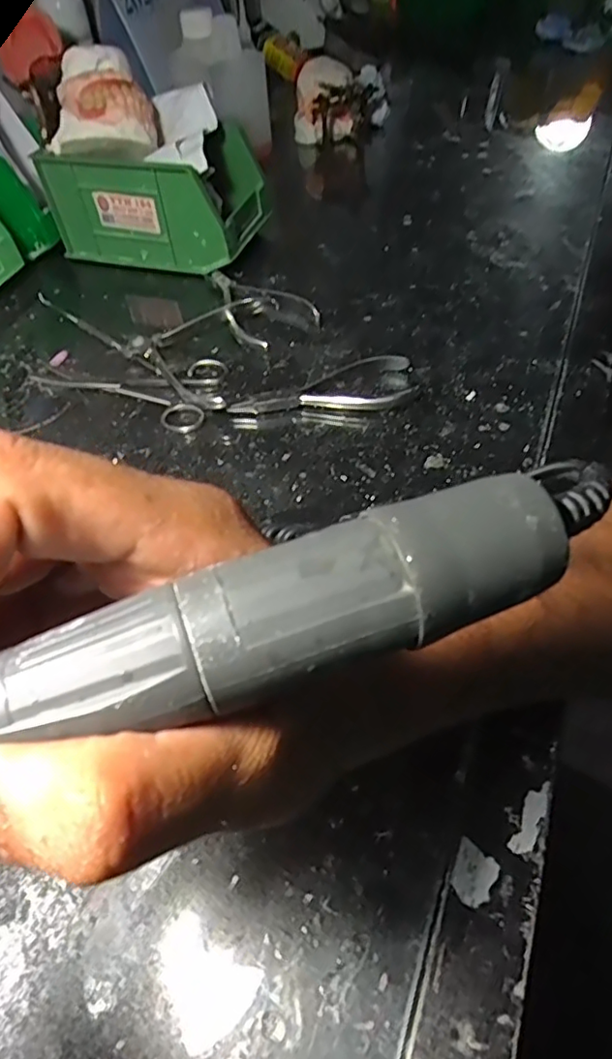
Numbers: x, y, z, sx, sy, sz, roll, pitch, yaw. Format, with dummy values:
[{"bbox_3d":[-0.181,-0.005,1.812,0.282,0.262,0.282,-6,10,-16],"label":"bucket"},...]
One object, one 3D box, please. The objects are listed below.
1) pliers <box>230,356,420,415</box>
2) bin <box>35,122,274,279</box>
[{"bbox_3d":[0.012,-0.096,0.402,0.121,0.010,0.053,-3,51,2],"label":"pliers"},{"bbox_3d":[-0.128,-0.297,0.526,0.172,0.081,0.099,13,53,14],"label":"bin"}]

